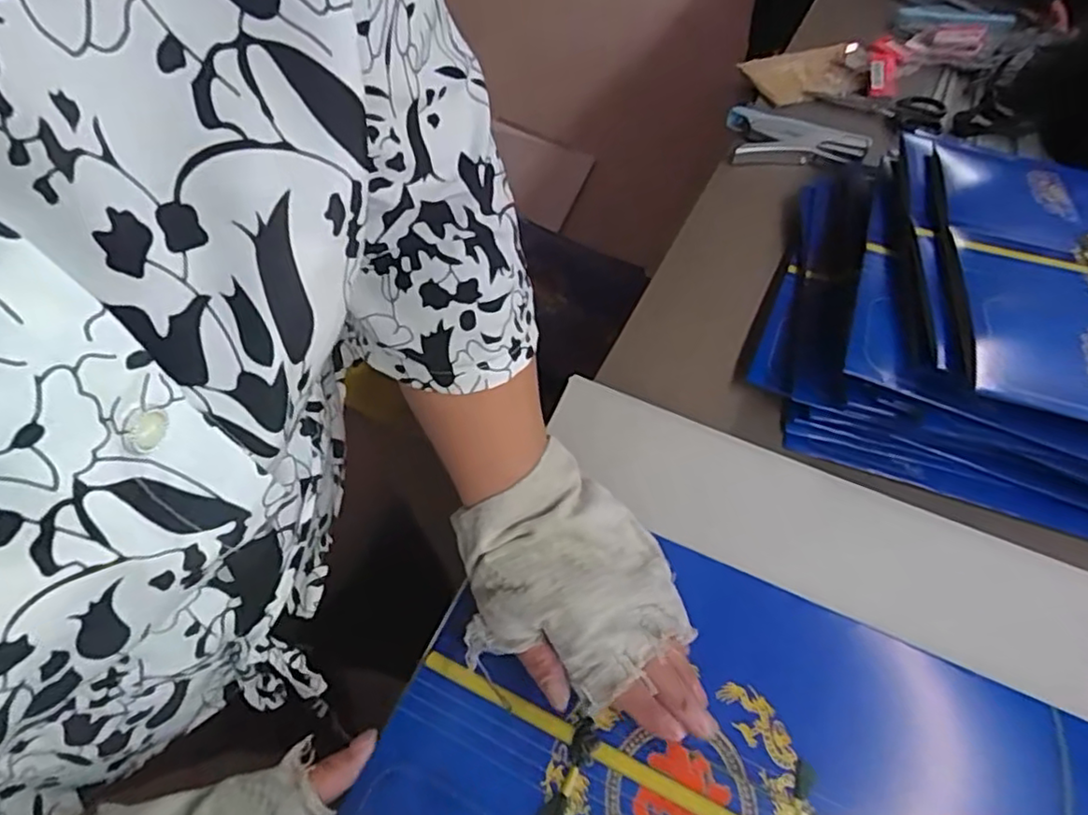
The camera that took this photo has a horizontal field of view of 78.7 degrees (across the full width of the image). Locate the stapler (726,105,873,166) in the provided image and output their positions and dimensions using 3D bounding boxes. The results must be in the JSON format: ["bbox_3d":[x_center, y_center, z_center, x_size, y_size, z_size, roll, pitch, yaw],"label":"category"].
[{"bbox_3d":[0.271,-0.285,0.719,0.144,0.029,0.078,14,54,5],"label":"stapler"}]

